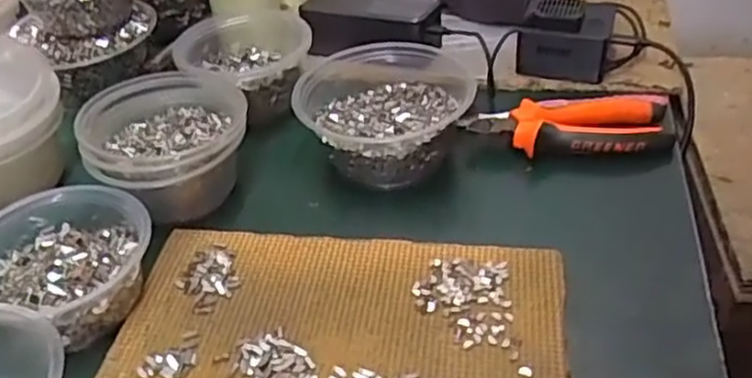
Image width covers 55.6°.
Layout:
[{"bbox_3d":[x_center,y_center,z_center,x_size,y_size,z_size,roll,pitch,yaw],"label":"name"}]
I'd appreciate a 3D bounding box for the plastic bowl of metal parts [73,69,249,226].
[{"bbox_3d":[-0.152,-0.031,0.532,0.114,0.070,0.114,-5,40,4],"label":"plastic bowl of metal parts"}]

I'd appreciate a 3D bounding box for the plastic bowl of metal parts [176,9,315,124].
[{"bbox_3d":[-0.112,-0.111,0.627,0.112,0.053,0.108,-5,40,4],"label":"plastic bowl of metal parts"}]

